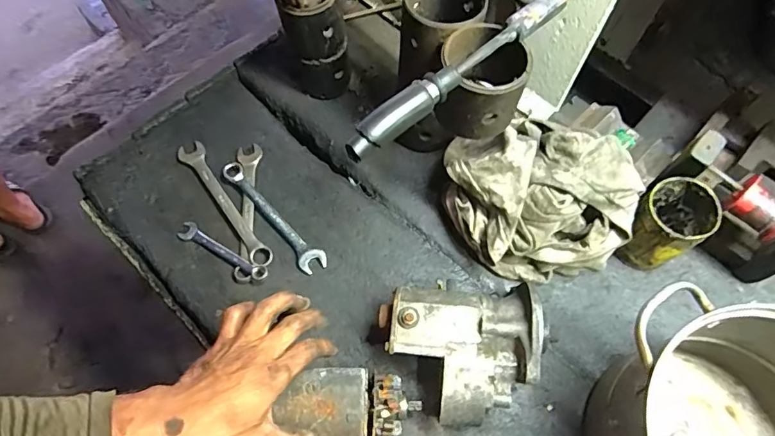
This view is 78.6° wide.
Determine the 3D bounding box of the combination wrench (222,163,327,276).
[{"bbox_3d":[-0.155,-0.004,0.635,0.033,0.019,0.197,-40,69,-16],"label":"combination wrench"}]

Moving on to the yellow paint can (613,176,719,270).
[{"bbox_3d":[0.325,0.011,0.560,0.075,0.107,0.070,-1,64,2],"label":"yellow paint can"}]

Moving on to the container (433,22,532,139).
[{"bbox_3d":[0.093,-0.140,0.483,0.086,0.078,0.087,2,64,1],"label":"container"}]

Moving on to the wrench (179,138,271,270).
[{"bbox_3d":[-0.220,-0.022,0.643,0.033,0.015,0.224,-35,68,-14],"label":"wrench"}]

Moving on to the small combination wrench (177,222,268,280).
[{"bbox_3d":[-0.216,0.045,0.616,0.142,0.013,0.025,29,69,15],"label":"small combination wrench"}]

